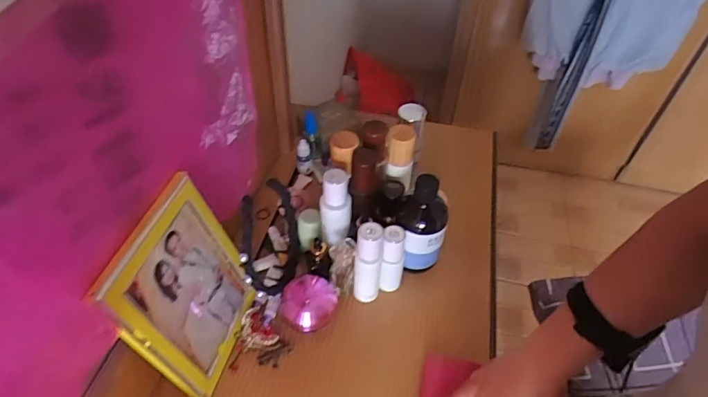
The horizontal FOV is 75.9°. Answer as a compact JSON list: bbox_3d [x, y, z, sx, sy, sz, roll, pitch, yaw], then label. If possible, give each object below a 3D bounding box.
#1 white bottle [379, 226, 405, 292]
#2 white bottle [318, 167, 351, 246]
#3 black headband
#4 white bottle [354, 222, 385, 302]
[{"bbox_3d":[0.052,0.082,0.619,0.034,0.110,0.037,7,48,5],"label":"white bottle"},{"bbox_3d":[-0.025,0.015,0.616,0.043,0.113,0.040,0,48,-2],"label":"white bottle"},{"bbox_3d":[-0.110,0.060,0.610,0.057,0.153,0.135,2,48,0],"label":"black headband"},{"bbox_3d":[0.019,0.085,0.594,0.034,0.131,0.036,4,48,2],"label":"white bottle"}]

